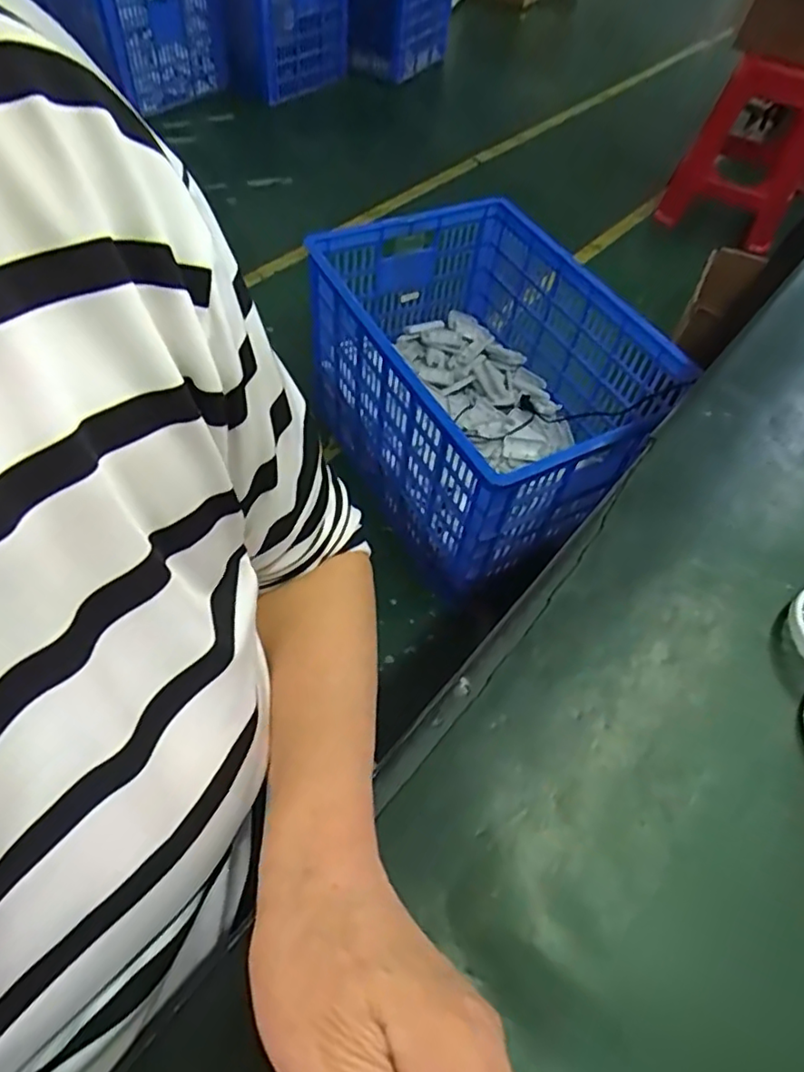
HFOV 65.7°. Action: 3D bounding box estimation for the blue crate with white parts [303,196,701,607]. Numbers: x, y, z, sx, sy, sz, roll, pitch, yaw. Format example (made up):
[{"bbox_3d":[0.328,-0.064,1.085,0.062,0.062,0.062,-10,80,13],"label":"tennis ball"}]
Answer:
[{"bbox_3d":[0.160,-0.286,1.220,0.475,0.398,0.634,-25,61,-21],"label":"blue crate with white parts"}]

